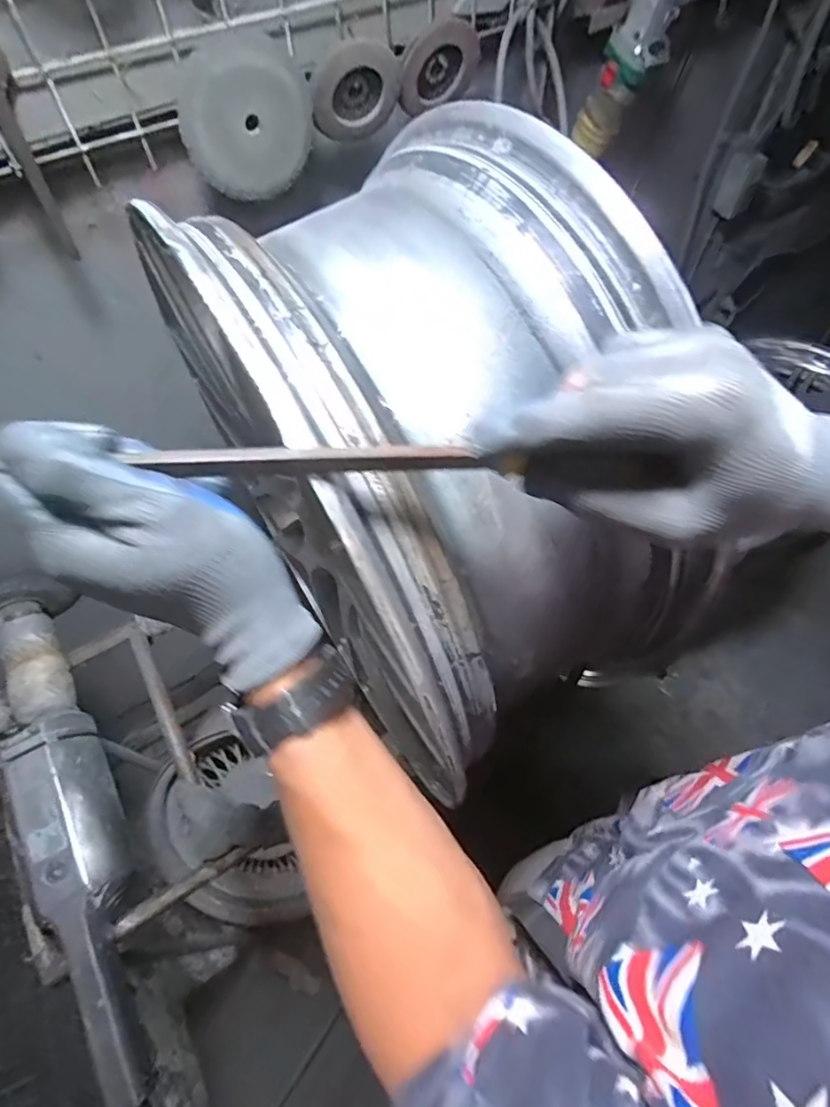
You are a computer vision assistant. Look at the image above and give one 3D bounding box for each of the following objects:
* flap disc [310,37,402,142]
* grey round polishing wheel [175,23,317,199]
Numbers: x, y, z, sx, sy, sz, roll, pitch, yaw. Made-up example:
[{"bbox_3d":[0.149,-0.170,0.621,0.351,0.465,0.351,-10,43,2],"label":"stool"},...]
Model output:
[{"bbox_3d":[-0.061,-0.475,0.564,0.092,0.097,0.020,-23,80,-3],"label":"flap disc"},{"bbox_3d":[-0.165,-0.428,0.531,0.129,0.120,0.022,-23,62,-14],"label":"grey round polishing wheel"}]

